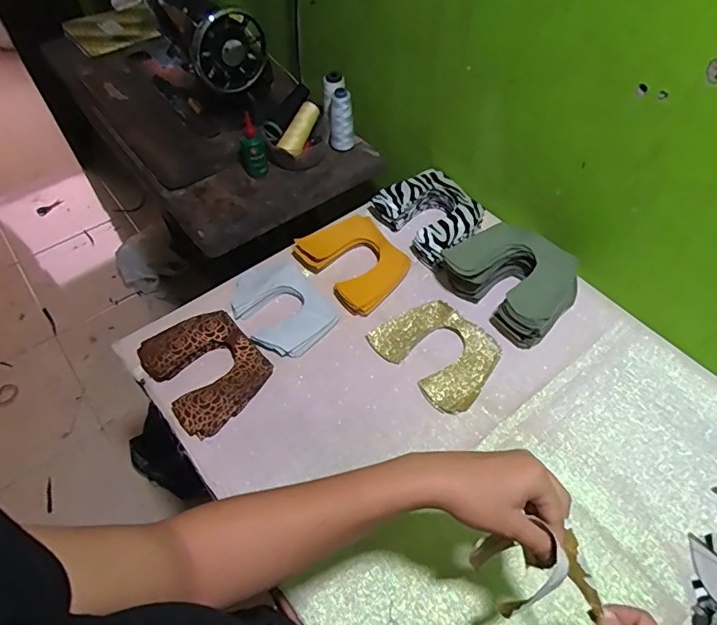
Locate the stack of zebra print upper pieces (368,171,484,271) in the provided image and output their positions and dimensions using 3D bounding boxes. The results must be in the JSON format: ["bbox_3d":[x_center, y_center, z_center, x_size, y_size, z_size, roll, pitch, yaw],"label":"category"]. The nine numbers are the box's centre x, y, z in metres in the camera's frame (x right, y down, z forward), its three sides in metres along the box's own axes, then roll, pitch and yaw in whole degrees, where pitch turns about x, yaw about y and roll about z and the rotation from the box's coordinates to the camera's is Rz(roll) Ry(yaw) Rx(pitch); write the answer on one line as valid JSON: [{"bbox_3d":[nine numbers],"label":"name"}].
[{"bbox_3d":[0.121,-0.158,0.820,0.135,0.050,0.156,-33,59,-21],"label":"stack of zebra print upper pieces"}]

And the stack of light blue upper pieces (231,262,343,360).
[{"bbox_3d":[-0.112,-0.008,0.728,0.114,0.032,0.146,-36,60,-22],"label":"stack of light blue upper pieces"}]

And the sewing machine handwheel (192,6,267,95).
[{"bbox_3d":[-0.220,-0.451,0.873,0.026,0.135,0.131,34,61,23],"label":"sewing machine handwheel"}]

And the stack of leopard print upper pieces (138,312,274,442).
[{"bbox_3d":[-0.205,0.072,0.678,0.132,0.029,0.158,-38,61,-23],"label":"stack of leopard print upper pieces"}]

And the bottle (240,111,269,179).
[{"bbox_3d":[-0.190,-0.293,0.898,0.049,0.090,0.039,-13,54,-7],"label":"bottle"}]

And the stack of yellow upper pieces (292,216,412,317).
[{"bbox_3d":[-0.008,-0.081,0.780,0.128,0.033,0.162,-35,60,-21],"label":"stack of yellow upper pieces"}]

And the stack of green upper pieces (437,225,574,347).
[{"bbox_3d":[0.219,-0.050,0.729,0.140,0.071,0.175,-35,60,-22],"label":"stack of green upper pieces"}]

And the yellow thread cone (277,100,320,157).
[{"bbox_3d":[-0.106,-0.334,0.919,0.035,0.036,0.118,20,70,16],"label":"yellow thread cone"}]

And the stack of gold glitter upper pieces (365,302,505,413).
[{"bbox_3d":[0.112,0.051,0.696,0.127,0.010,0.162,-35,60,-21],"label":"stack of gold glitter upper pieces"}]

